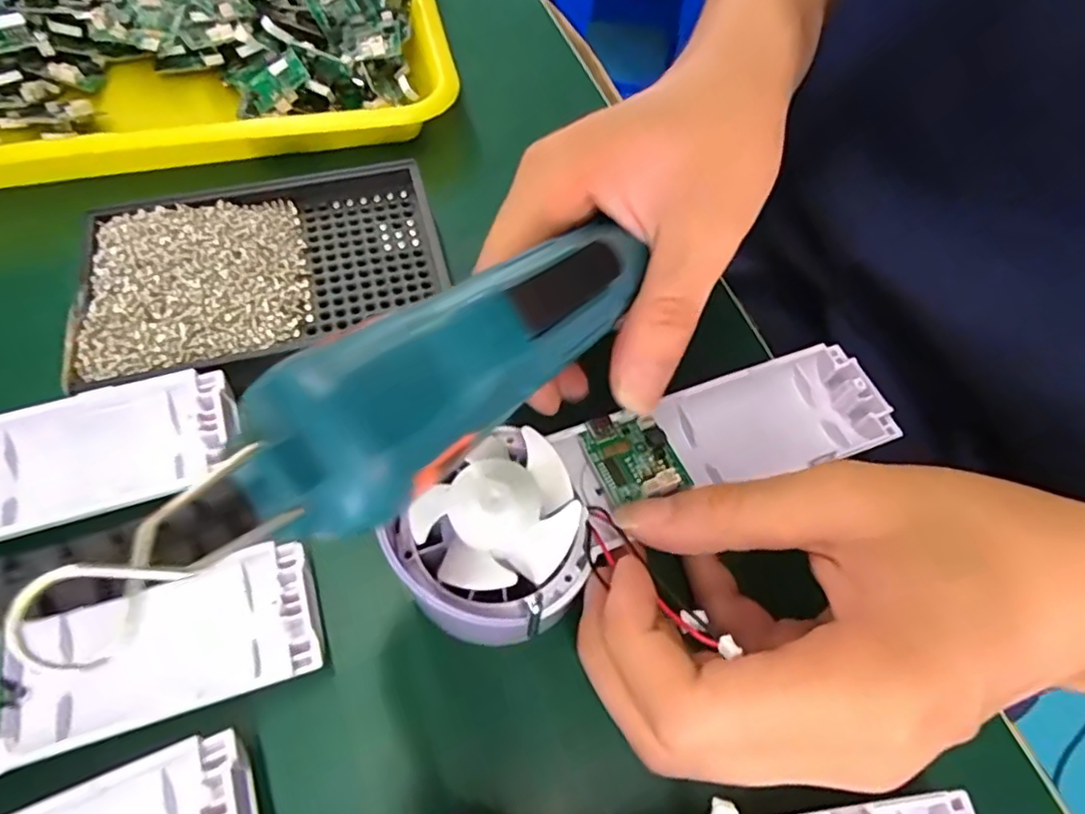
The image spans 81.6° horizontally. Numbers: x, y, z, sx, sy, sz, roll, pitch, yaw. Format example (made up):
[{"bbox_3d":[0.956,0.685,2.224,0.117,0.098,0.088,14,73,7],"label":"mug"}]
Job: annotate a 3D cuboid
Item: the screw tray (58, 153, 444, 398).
[{"bbox_3d":[-0.108,-0.051,0.248,0.135,0.012,0.092,-13,63,-11],"label":"screw tray"}]

